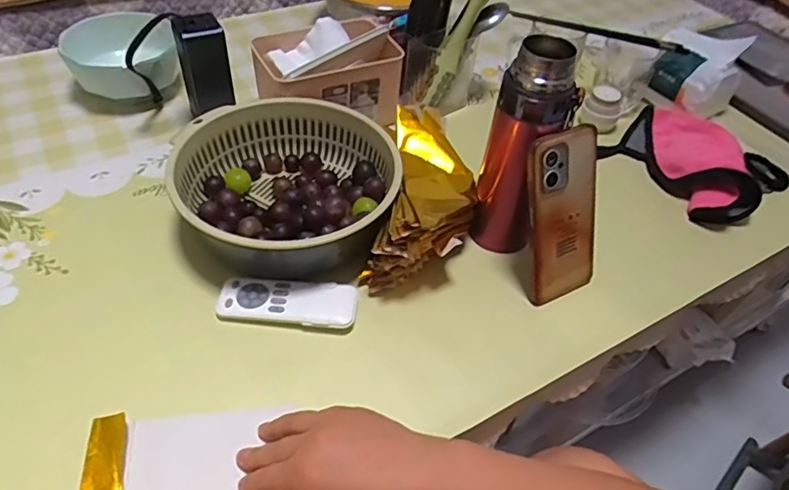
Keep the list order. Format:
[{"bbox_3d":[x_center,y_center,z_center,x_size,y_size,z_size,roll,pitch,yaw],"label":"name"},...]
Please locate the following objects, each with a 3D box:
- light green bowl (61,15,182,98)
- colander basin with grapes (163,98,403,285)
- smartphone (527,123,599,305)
[{"bbox_3d":[-0.340,-0.229,0.698,0.125,0.074,0.117,3,47,-4],"label":"light green bowl"},{"bbox_3d":[-0.109,-0.056,0.574,0.212,0.084,0.215,3,47,-4],"label":"colander basin with grapes"},{"bbox_3d":[0.156,-0.024,0.509,0.069,0.160,0.017,-17,27,-21],"label":"smartphone"}]

